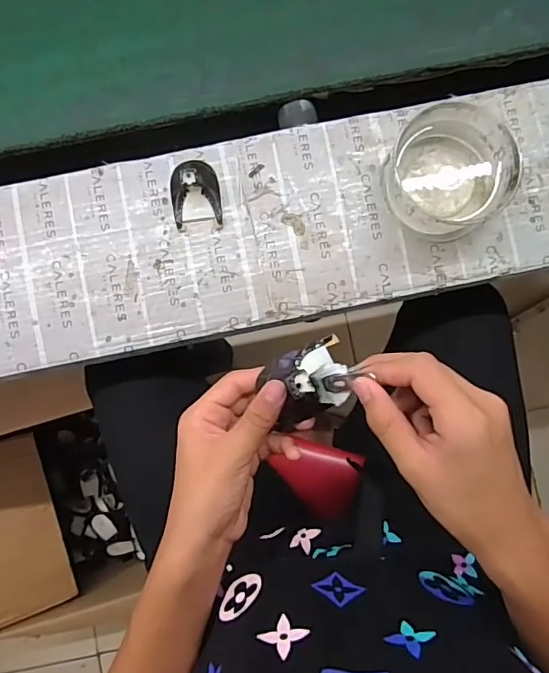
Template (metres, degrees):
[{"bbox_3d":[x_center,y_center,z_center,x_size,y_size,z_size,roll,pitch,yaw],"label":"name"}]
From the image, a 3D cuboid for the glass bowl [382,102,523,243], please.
[{"bbox_3d":[0.171,-0.158,0.491,0.111,0.061,0.109,0,84,0],"label":"glass bowl"}]

